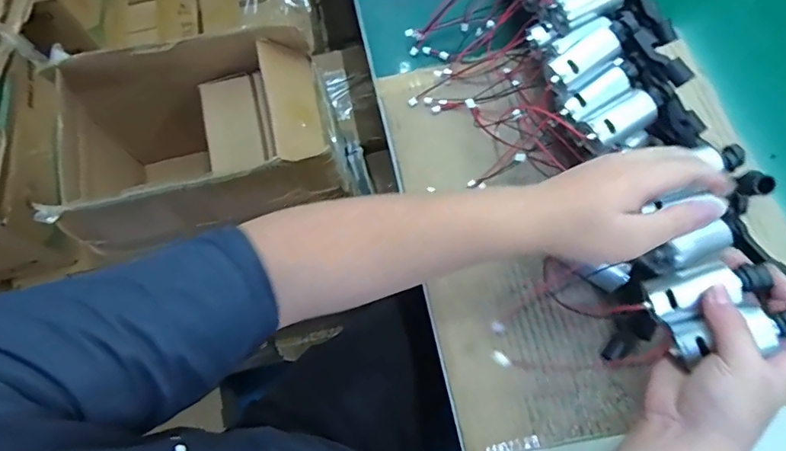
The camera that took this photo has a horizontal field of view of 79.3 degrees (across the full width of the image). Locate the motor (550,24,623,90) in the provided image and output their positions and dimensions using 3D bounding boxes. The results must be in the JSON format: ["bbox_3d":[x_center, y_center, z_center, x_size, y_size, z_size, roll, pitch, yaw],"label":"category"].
[{"bbox_3d":[0.172,-0.149,0.423,0.069,0.023,0.027,-34,70,-11],"label":"motor"}]

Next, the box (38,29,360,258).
[{"bbox_3d":[-0.256,-0.093,0.666,0.350,0.233,0.226,-13,68,-3],"label":"box"}]

